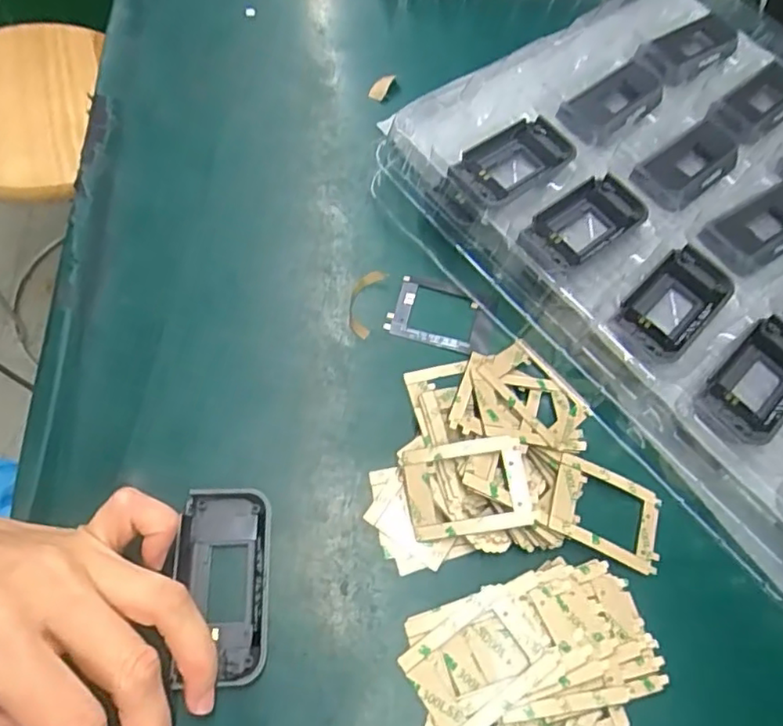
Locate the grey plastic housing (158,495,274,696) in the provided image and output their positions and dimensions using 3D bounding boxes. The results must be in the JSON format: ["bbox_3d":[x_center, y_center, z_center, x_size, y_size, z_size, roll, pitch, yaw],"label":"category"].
[{"bbox_3d":[-0.070,0.091,0.256,0.041,0.009,0.074,1,65,-2],"label":"grey plastic housing"}]

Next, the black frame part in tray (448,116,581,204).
[{"bbox_3d":[0.067,-0.113,0.340,0.074,0.010,0.041,-33,73,-22],"label":"black frame part in tray"}]

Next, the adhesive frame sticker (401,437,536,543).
[{"bbox_3d":[0.034,0.056,0.274,0.054,0.004,0.040,-9,76,3],"label":"adhesive frame sticker"}]

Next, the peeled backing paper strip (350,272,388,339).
[{"bbox_3d":[-0.015,-0.032,0.325,0.015,0.004,0.040,18,63,0],"label":"peeled backing paper strip"}]

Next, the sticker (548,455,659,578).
[{"bbox_3d":[0.099,0.069,0.284,0.054,0.005,0.039,24,59,-5],"label":"sticker"}]

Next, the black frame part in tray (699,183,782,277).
[{"bbox_3d":[0.209,-0.076,0.347,0.076,0.009,0.038,-32,73,-21],"label":"black frame part in tray"}]

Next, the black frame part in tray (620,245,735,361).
[{"bbox_3d":[0.147,-0.032,0.318,0.038,0.013,0.072,43,65,12],"label":"black frame part in tray"}]

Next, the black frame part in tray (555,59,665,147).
[{"bbox_3d":[0.133,-0.156,0.372,0.084,0.013,0.038,-39,75,-23],"label":"black frame part in tray"}]

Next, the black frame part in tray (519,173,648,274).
[{"bbox_3d":[0.105,-0.077,0.329,0.078,0.008,0.035,-34,73,-22],"label":"black frame part in tray"}]

